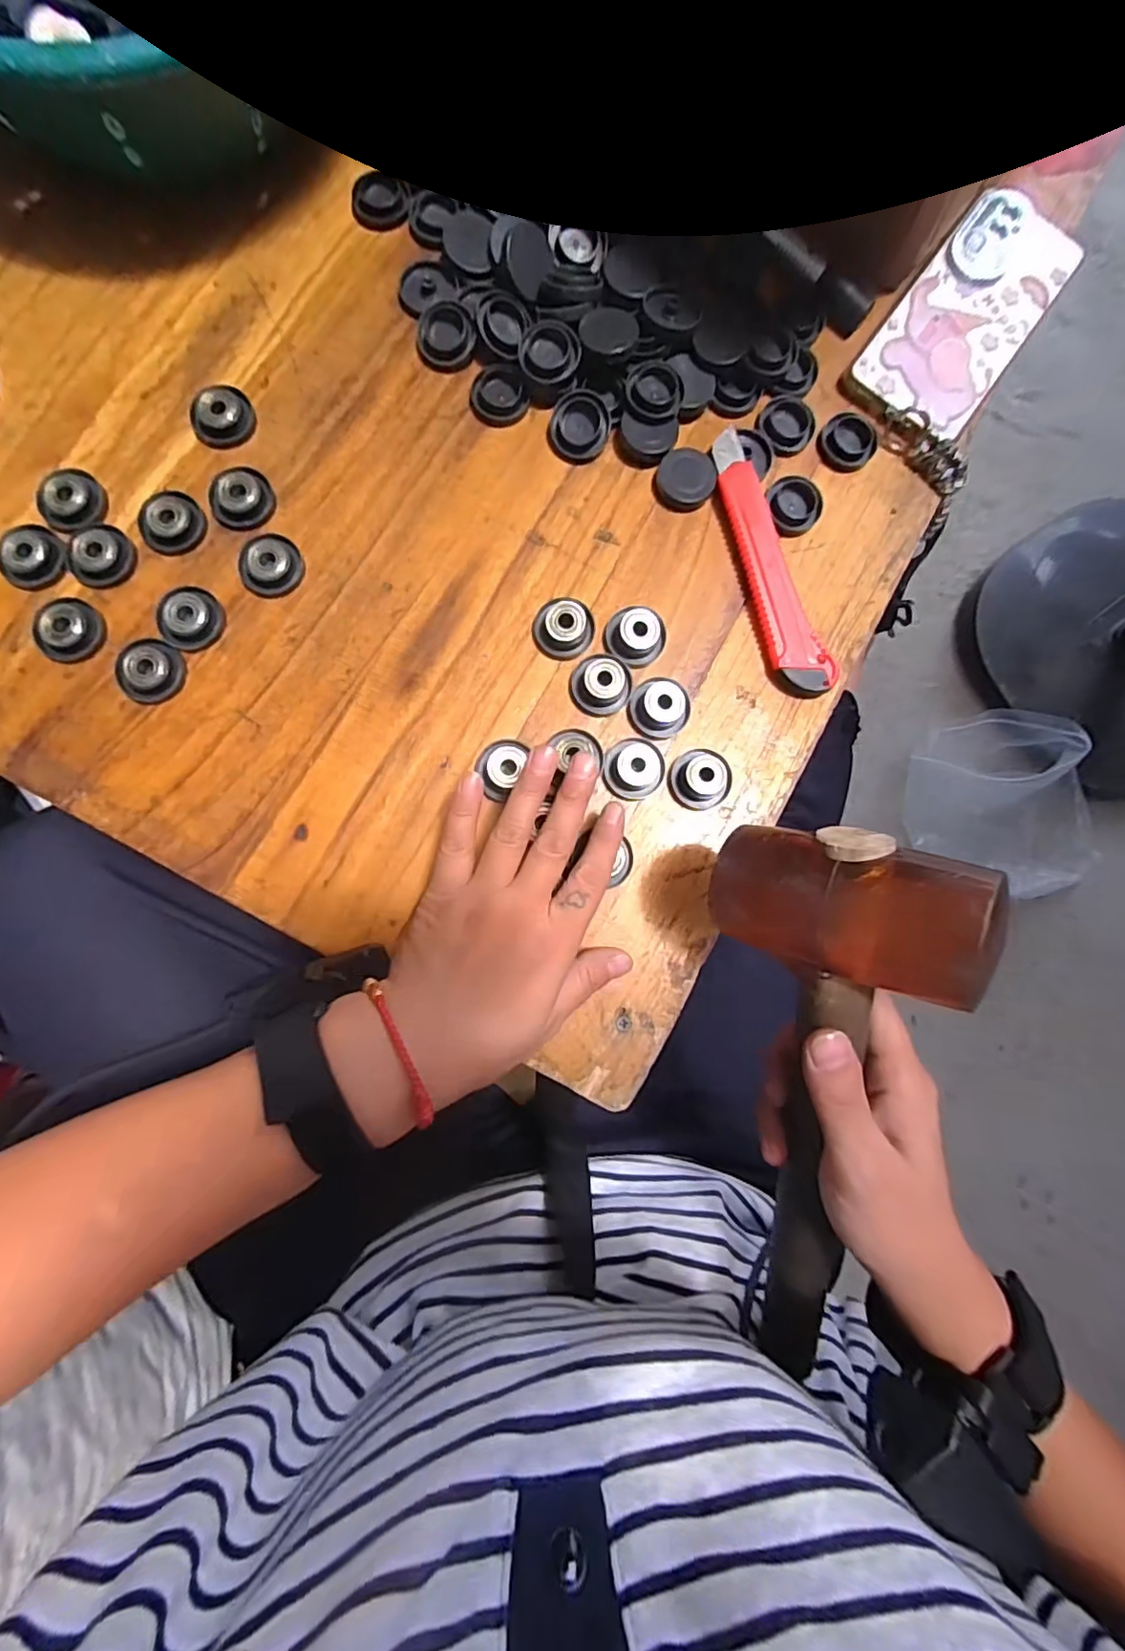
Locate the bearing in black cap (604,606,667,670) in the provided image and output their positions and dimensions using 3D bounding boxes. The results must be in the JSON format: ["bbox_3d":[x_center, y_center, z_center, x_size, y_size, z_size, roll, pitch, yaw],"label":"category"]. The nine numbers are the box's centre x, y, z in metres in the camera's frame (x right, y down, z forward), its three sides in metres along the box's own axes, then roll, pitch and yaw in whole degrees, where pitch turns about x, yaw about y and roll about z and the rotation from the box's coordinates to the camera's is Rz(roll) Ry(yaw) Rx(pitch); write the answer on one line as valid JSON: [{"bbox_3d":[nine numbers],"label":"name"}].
[{"bbox_3d":[0.041,-0.105,0.318,0.032,0.014,0.030,38,84,0],"label":"bearing in black cap"}]

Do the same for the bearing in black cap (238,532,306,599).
[{"bbox_3d":[-0.154,-0.138,0.308,0.029,0.010,0.032,29,84,-1],"label":"bearing in black cap"}]

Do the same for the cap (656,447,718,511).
[{"bbox_3d":[0.071,-0.198,0.332,0.032,0.009,0.032,0,86,-4],"label":"cap"}]

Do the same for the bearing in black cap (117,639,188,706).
[{"bbox_3d":[-0.211,-0.079,0.298,0.030,0.008,0.032,0,86,-4],"label":"bearing in black cap"}]

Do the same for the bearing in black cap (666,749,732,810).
[{"bbox_3d":[0.076,-0.025,0.314,0.033,0.012,0.033,0,86,-4],"label":"bearing in black cap"}]

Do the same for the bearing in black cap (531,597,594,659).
[{"bbox_3d":[0.001,-0.107,0.315,0.032,0.014,0.028,13,85,-3],"label":"bearing in black cap"}]

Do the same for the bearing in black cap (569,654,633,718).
[{"bbox_3d":[0.021,-0.077,0.312,0.033,0.014,0.033,0,86,-4],"label":"bearing in black cap"}]

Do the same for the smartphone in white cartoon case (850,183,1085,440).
[{"bbox_3d":[0.247,-0.312,0.351,0.077,0.010,0.171,36,84,-1],"label":"smartphone in white cartoon case"}]

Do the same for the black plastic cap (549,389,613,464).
[{"bbox_3d":[0.010,-0.224,0.327,0.033,0.008,0.033,1,114,-3],"label":"black plastic cap"}]

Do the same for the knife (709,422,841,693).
[{"bbox_3d":[0.115,-0.148,0.329,0.032,0.012,0.156,-20,87,-5],"label":"knife"}]

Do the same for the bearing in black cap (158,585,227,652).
[{"bbox_3d":[-0.193,-0.107,0.301,0.026,0.012,0.032,22,84,-2],"label":"bearing in black cap"}]

